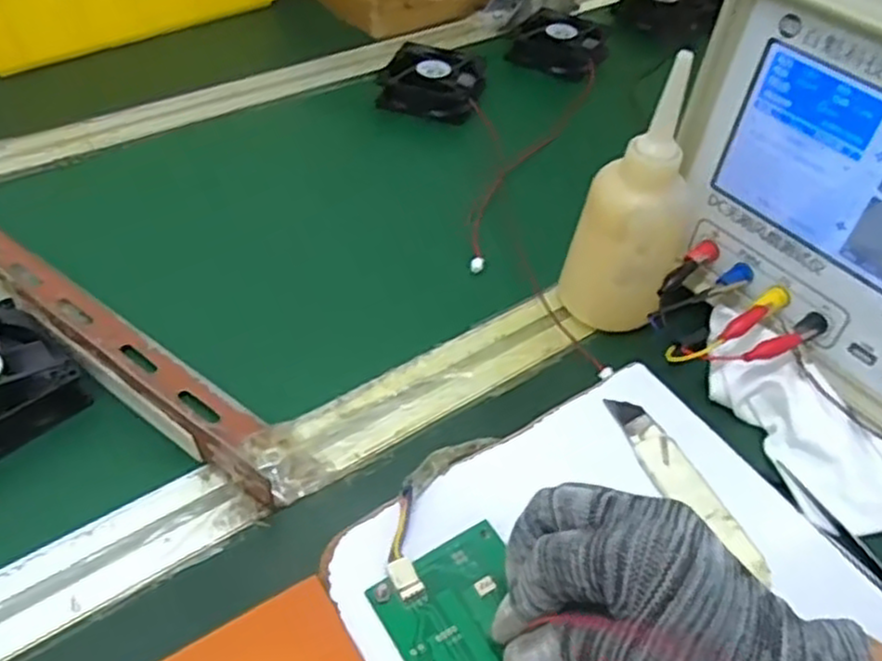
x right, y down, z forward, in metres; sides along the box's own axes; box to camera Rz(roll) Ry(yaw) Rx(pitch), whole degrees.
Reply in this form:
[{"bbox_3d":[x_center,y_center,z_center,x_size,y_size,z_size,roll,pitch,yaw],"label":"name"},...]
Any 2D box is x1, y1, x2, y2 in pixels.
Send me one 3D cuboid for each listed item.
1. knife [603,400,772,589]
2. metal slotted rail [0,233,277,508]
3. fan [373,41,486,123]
[{"bbox_3d":[0.117,0.073,0.360,0.021,0.007,0.107,-17,50,-18],"label":"knife"},{"bbox_3d":[-0.227,-0.017,0.426,0.379,0.034,0.047,29,52,22],"label":"metal slotted rail"},{"bbox_3d":[-0.007,-0.218,0.634,0.084,0.023,0.079,11,47,7],"label":"fan"}]

